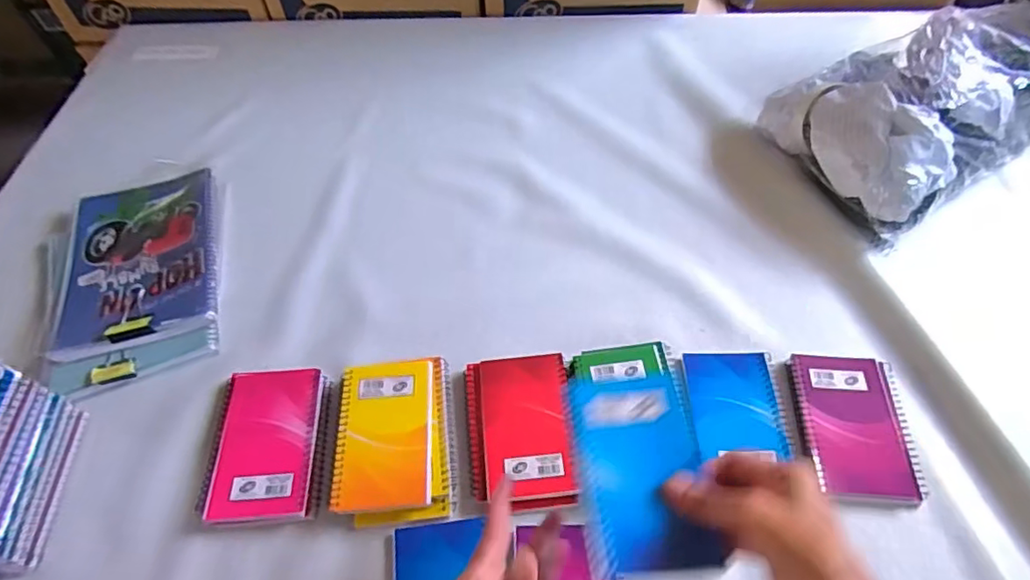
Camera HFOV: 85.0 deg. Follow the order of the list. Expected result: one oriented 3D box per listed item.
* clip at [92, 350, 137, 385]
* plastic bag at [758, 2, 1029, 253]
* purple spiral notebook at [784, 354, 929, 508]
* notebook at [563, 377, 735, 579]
[{"bbox_3d":[-0.384,0.074,0.538,0.034,0.012,0.029,-20,58,-12],"label":"clip"},{"bbox_3d":[0.472,-0.224,0.657,0.326,0.139,0.211,-29,61,-17],"label":"plastic bag"},{"bbox_3d":[0.309,0.120,0.508,0.096,0.014,0.132,4,56,4],"label":"purple spiral notebook"},{"bbox_3d":[0.082,0.117,0.372,0.080,0.015,0.126,-5,56,-2],"label":"notebook"}]

